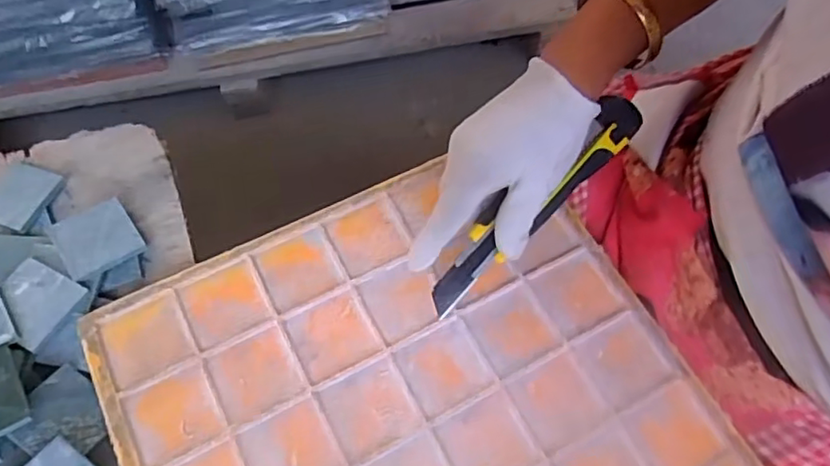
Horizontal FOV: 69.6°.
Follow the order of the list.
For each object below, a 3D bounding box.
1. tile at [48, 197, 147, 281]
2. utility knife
[{"bbox_3d":[-0.218,0.003,0.411,0.047,0.010,0.049,-35,68,-12],"label":"tile"},{"bbox_3d":[0.077,-0.023,0.384,0.185,0.027,0.028,-42,70,-6],"label":"utility knife"}]

